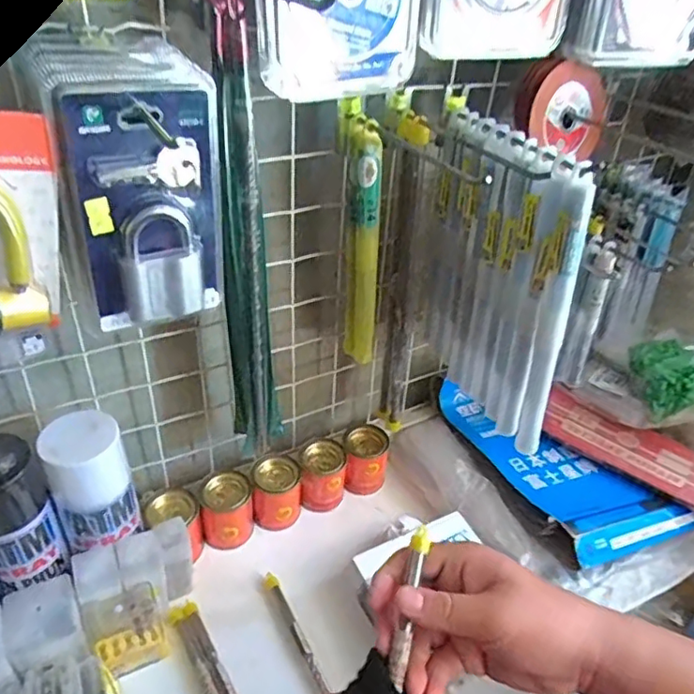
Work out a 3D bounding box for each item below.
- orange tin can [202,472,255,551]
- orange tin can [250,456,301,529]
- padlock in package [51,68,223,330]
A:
[{"bbox_3d":[-0.126,0.176,0.624,0.051,0.069,0.045,-7,34,-13],"label":"orange tin can"},{"bbox_3d":[-0.078,0.161,0.648,0.049,0.069,0.046,-2,34,-6],"label":"orange tin can"},{"bbox_3d":[-0.116,-0.083,0.349,0.084,0.138,0.028,-25,42,-34],"label":"padlock in package"}]

